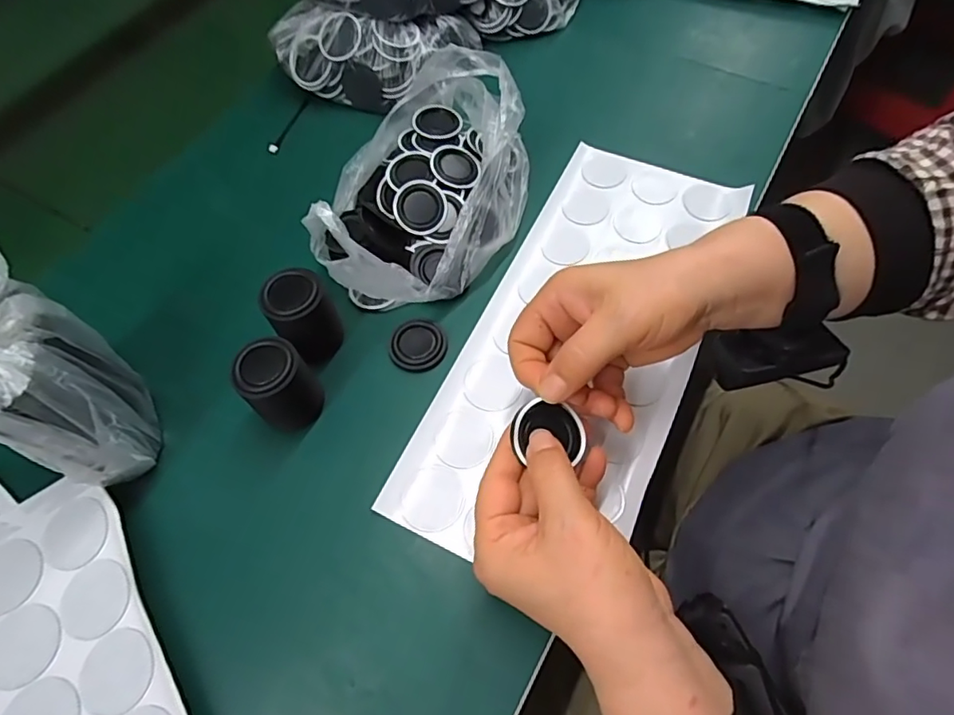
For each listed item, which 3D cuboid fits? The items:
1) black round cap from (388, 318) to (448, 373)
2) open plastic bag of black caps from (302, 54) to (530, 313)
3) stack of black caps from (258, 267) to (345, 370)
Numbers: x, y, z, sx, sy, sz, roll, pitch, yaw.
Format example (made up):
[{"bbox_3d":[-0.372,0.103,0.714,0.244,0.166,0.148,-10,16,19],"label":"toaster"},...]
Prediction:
[{"bbox_3d":[-0.040,-0.009,0.368,0.037,0.005,0.038,-1,62,2],"label":"black round cap"},{"bbox_3d":[-0.037,-0.130,0.388,0.141,0.082,0.198,1,62,4],"label":"open plastic bag of black caps"},{"bbox_3d":[-0.112,-0.026,0.353,0.037,0.052,0.036,-32,65,-13],"label":"stack of black caps"}]

